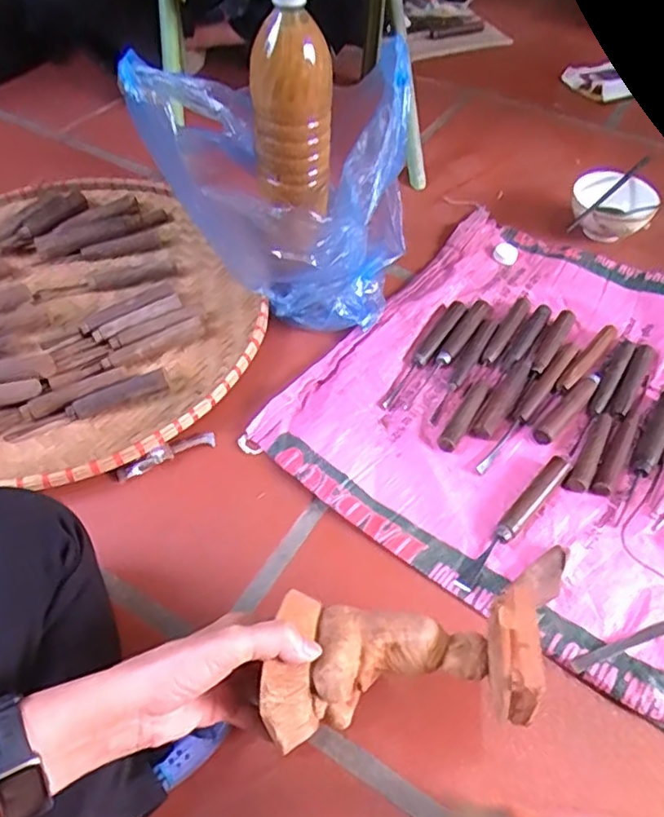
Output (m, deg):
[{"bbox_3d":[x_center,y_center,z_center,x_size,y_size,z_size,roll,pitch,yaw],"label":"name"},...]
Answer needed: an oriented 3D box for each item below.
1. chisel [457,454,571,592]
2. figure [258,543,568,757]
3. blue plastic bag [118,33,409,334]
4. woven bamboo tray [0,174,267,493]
[{"bbox_3d":[0.176,0.105,0.592,0.020,0.014,0.179,36,59,25],"label":"chisel"},{"bbox_3d":[0.051,0.164,0.422,0.192,0.084,0.096,-11,51,-4],"label":"figure"},{"bbox_3d":[-0.061,-0.254,0.713,0.274,0.267,0.216,2,51,1],"label":"blue plastic bag"},{"bbox_3d":[-0.356,-0.120,0.758,0.467,0.049,0.522,-24,55,-18],"label":"woven bamboo tray"}]

